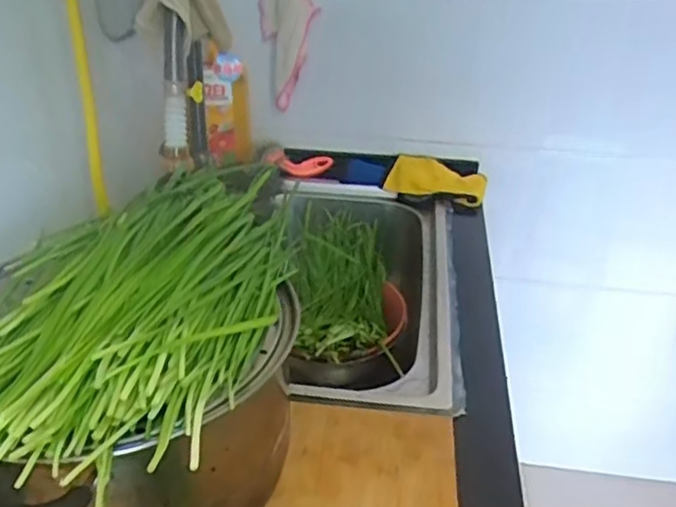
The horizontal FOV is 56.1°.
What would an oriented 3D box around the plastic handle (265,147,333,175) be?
[{"bbox_3d":[-0.080,-0.183,1.260,0.133,0.043,0.035,6,29,-24],"label":"plastic handle"}]

